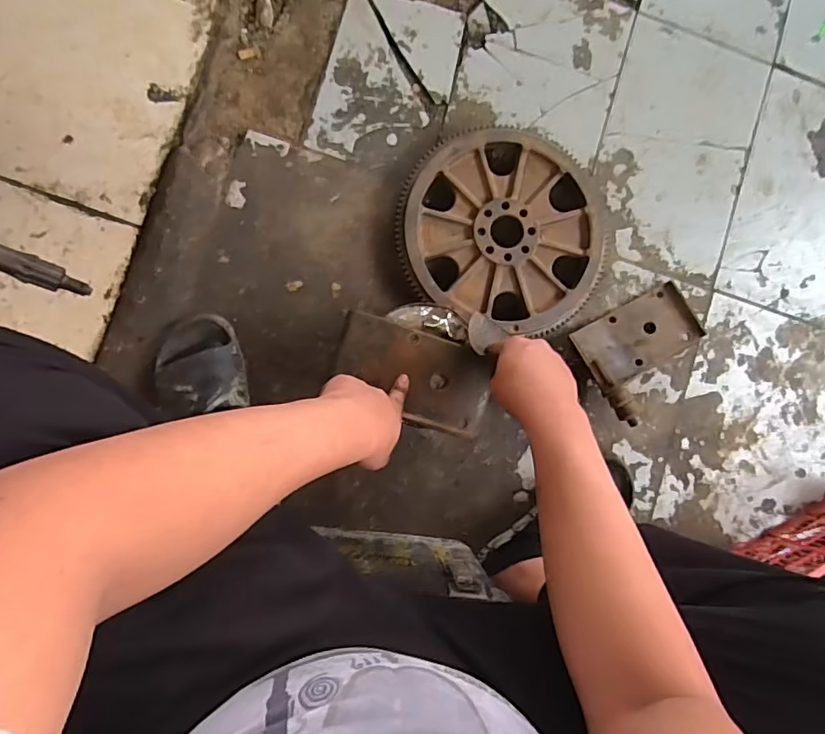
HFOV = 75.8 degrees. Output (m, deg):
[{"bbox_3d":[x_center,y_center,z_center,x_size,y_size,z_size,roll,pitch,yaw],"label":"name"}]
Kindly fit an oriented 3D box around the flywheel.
[{"bbox_3d":[0.136,-0.201,0.800,0.317,0.047,0.302,11,91,-8],"label":"flywheel"}]

